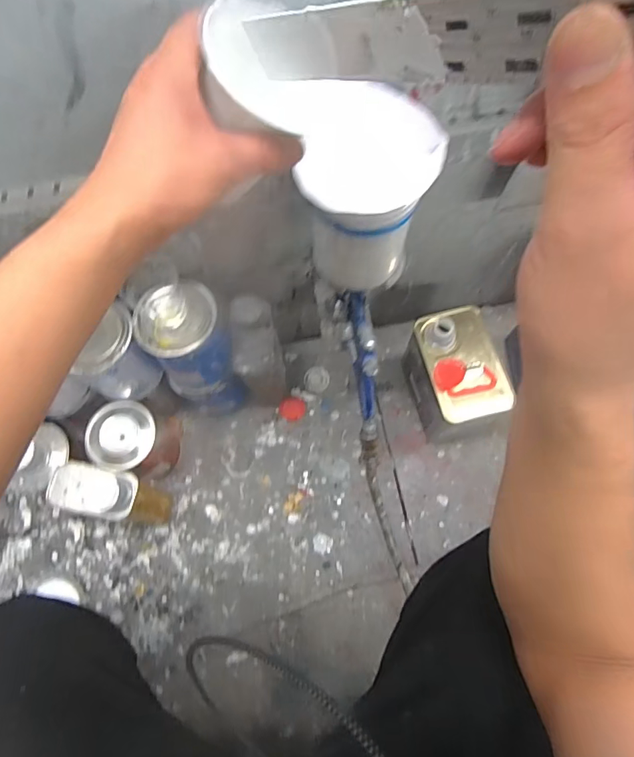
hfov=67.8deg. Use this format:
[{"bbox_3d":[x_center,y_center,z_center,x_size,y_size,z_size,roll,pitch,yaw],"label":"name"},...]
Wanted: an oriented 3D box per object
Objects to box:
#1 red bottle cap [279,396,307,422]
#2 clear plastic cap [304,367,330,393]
[{"bbox_3d":[-0.043,0.054,0.833,0.045,0.006,0.043,-1,70,1],"label":"red bottle cap"},{"bbox_3d":[-0.001,0.000,0.860,0.046,0.004,0.046,-1,70,1],"label":"clear plastic cap"}]

